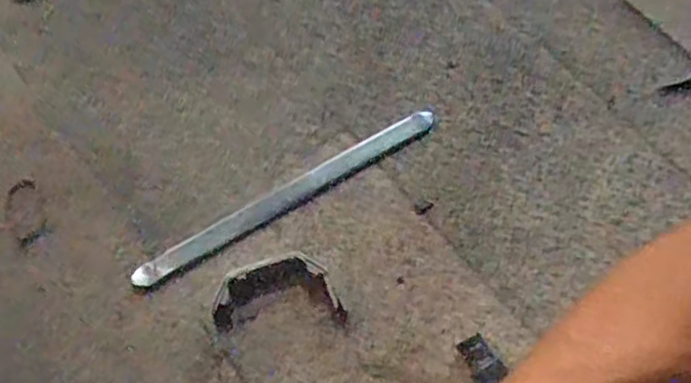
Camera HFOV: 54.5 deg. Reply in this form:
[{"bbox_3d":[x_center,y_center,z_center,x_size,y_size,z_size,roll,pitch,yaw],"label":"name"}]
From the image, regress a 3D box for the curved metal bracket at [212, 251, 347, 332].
[{"bbox_3d":[-0.056,0.080,0.549,0.105,0.023,0.053,-5,60,-3],"label":"curved metal bracket"}]

